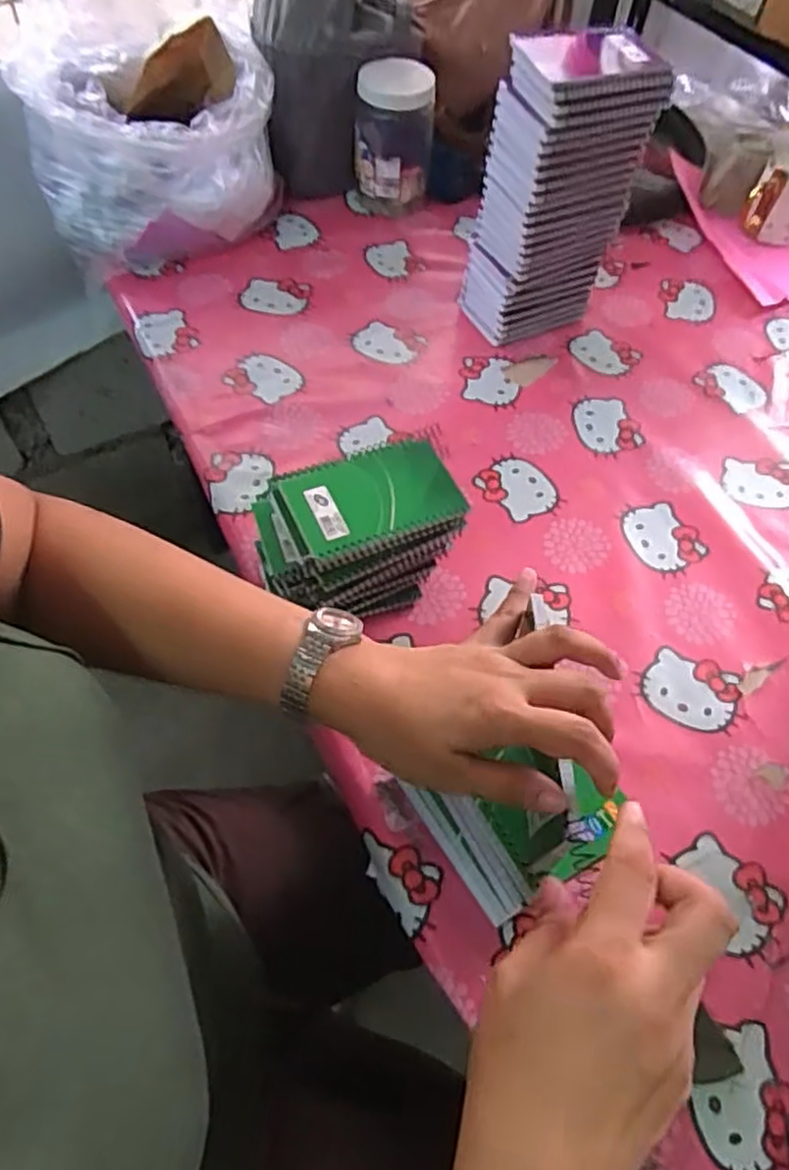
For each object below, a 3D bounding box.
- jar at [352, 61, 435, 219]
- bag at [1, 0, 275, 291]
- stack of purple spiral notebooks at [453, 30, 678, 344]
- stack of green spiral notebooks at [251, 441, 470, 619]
[{"bbox_3d":[-0.003,-0.598,0.970,0.103,0.159,0.083,4,57,-1],"label":"jar"},{"bbox_3d":[-0.301,-0.578,0.881,0.287,0.252,0.244,-13,59,-12],"label":"bag"},{"bbox_3d":[0.170,-0.413,0.787,0.143,0.285,0.100,-21,61,-16],"label":"stack of purple spiral notebooks"},{"bbox_3d":[-0.029,-0.034,0.621,0.157,0.124,0.107,-18,60,-15],"label":"stack of green spiral notebooks"}]

